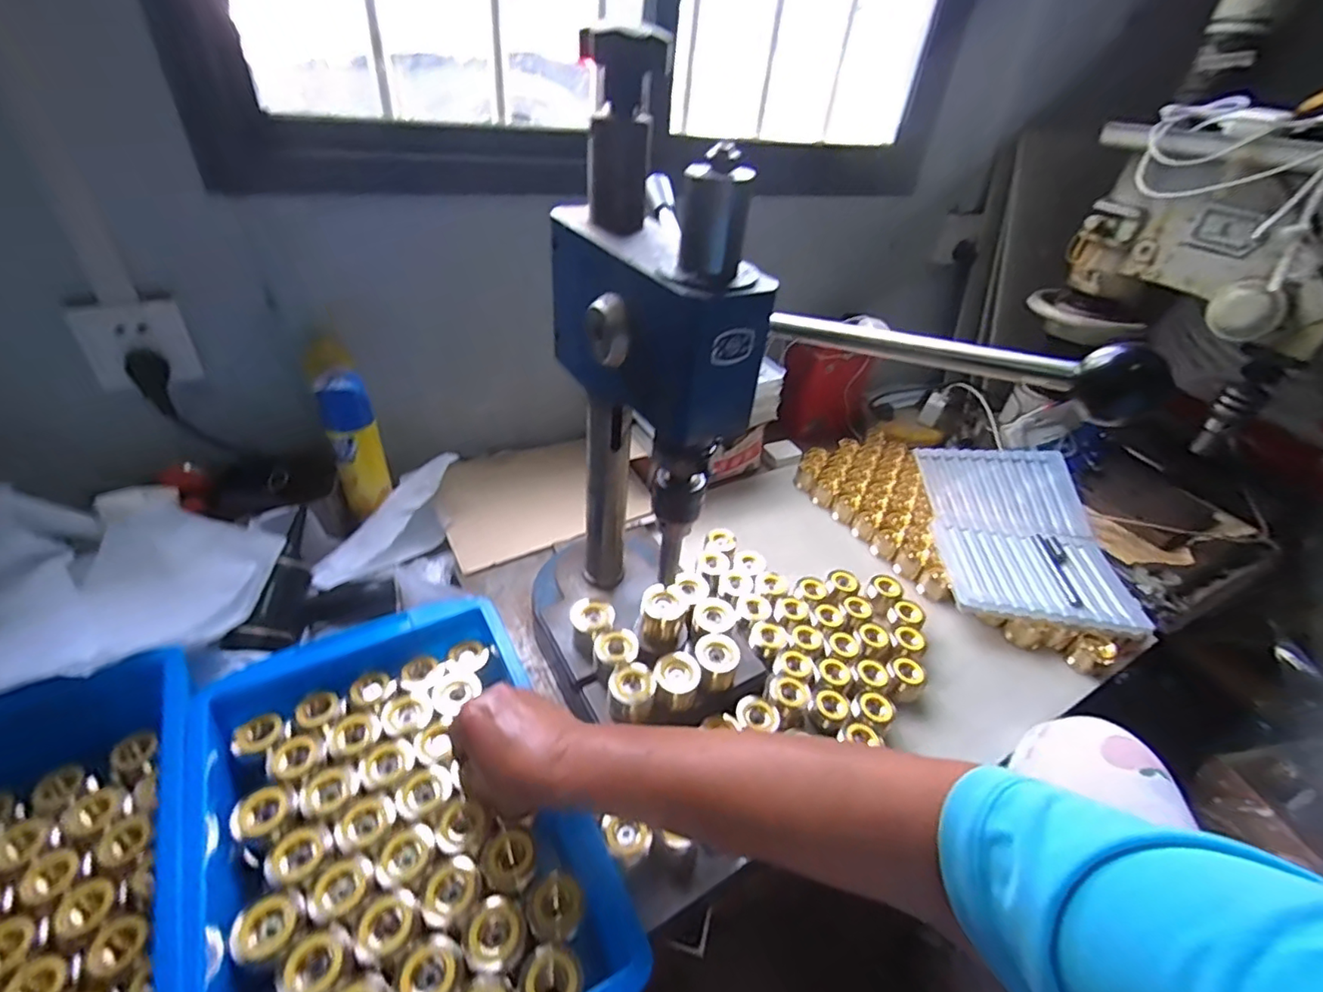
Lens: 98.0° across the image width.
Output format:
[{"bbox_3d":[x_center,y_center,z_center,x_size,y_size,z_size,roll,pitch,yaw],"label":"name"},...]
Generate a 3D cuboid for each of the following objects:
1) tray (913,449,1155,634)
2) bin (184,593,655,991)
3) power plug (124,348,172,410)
[{"bbox_3d":[0.507,0.043,0.815,0.231,0.031,0.333,8,41,5],"label":"tray"},{"bbox_3d":[-0.193,0.251,0.430,0.244,0.089,0.367,-17,44,-26],"label":"bin"},{"bbox_3d":[-0.522,-0.121,0.590,0.033,0.055,0.024,-27,49,-34],"label":"power plug"}]

